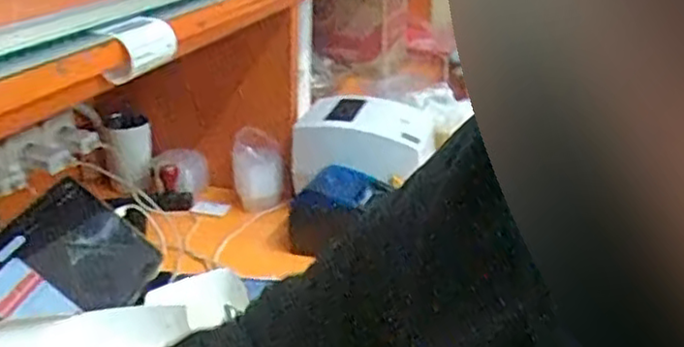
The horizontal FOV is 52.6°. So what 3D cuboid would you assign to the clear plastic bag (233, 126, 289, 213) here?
[{"bbox_3d":[-0.141,0.000,1.185,0.091,0.133,0.081,-3,24,-5],"label":"clear plastic bag"}]

